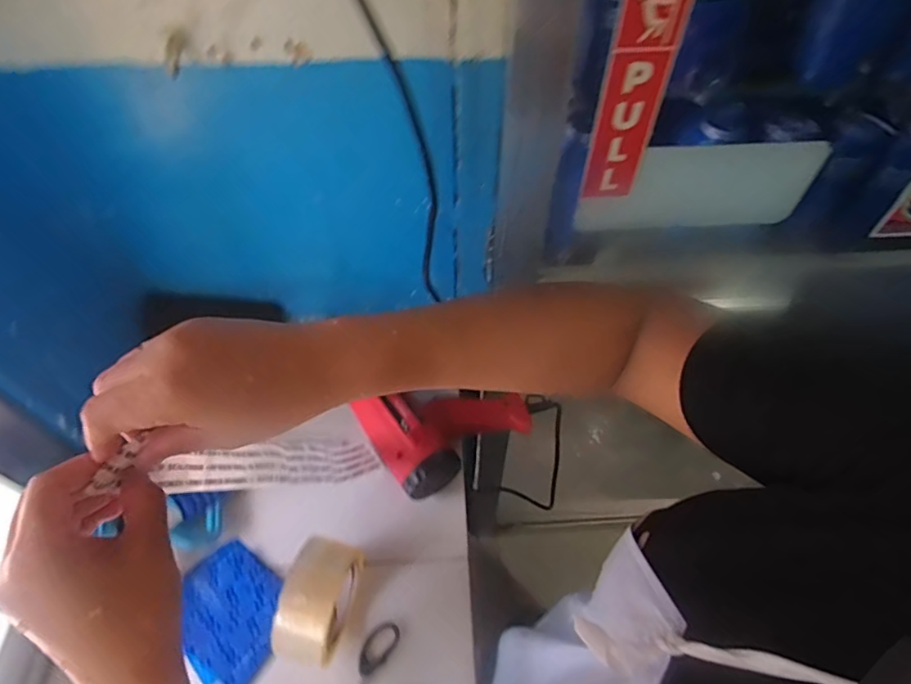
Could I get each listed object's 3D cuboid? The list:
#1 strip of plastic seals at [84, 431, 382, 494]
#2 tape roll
[{"bbox_3d":[-0.155,0.104,0.477,0.051,0.388,0.033,21,84,14],"label":"strip of plastic seals"},{"bbox_3d":[-0.129,0.251,0.523,0.053,0.102,0.104,11,56,7],"label":"tape roll"}]

